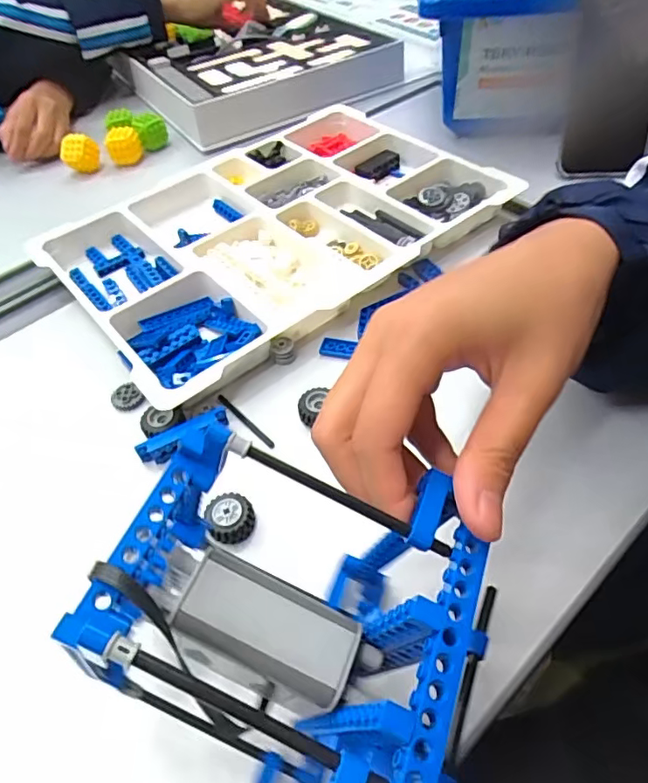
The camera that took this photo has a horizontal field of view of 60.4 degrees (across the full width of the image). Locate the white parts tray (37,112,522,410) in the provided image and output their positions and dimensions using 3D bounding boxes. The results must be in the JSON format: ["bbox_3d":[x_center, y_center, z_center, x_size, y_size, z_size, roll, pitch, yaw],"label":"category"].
[{"bbox_3d":[-0.043,-0.150,0.508,0.369,0.039,0.273,-32,52,-19],"label":"white parts tray"}]

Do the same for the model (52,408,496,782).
[{"bbox_3d":[-0.014,0.072,0.189,0.116,0.065,0.112,39,53,-1],"label":"model"}]

